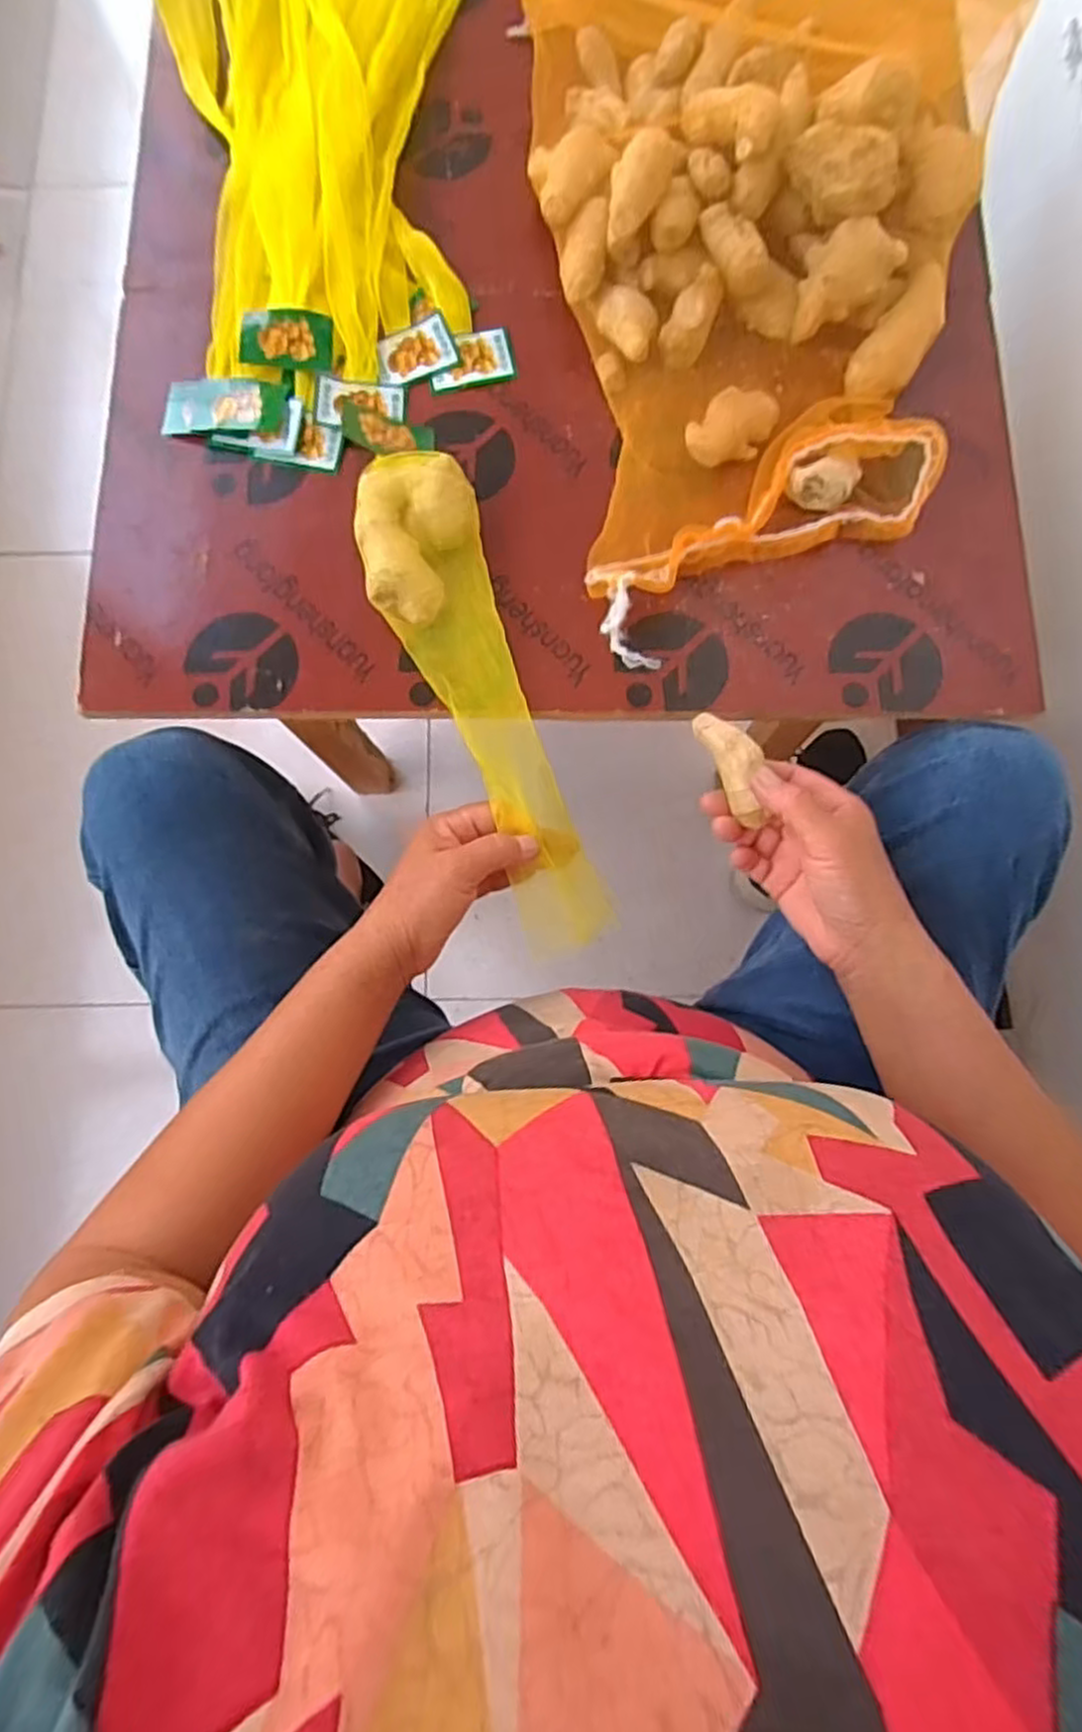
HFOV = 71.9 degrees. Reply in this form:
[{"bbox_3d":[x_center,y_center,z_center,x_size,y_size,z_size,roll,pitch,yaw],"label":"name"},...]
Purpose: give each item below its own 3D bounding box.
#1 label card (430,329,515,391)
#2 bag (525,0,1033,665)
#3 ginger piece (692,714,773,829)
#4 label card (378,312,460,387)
[{"bbox_3d":[-0.048,-0.346,0.509,0.056,0.007,0.036,-12,80,-2],"label":"label card"},{"bbox_3d":[0.164,-0.403,0.482,0.315,0.075,0.505,-7,80,-1],"label":"bag"},{"bbox_3d":[0.110,-0.059,0.421,0.023,0.022,0.068,-21,83,-3],"label":"ginger piece"},{"bbox_3d":[-0.086,-0.349,0.507,0.053,0.005,0.039,-19,80,-3],"label":"label card"}]

